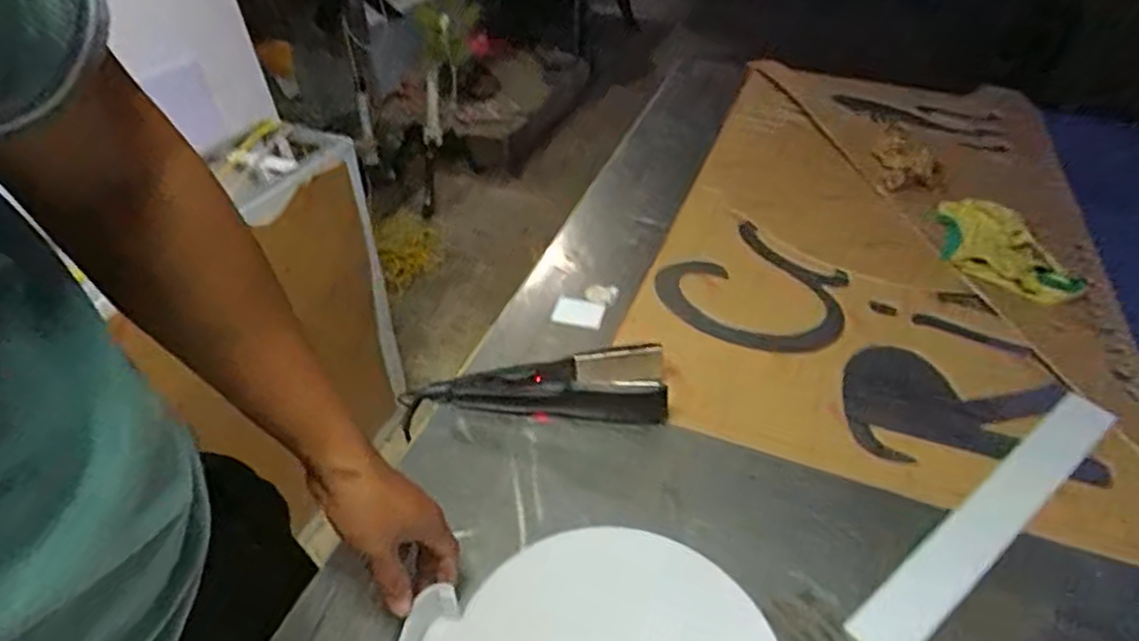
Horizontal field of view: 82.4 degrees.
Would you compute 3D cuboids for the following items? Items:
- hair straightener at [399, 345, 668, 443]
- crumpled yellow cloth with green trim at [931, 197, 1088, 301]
[{"bbox_3d":[-0.039,0.082,0.738,0.298,0.054,0.075,-2,40,-6],"label":"hair straightener"},{"bbox_3d":[0.657,-0.117,1.016,0.157,0.041,0.254,-4,40,-5],"label":"crumpled yellow cloth with green trim"}]

